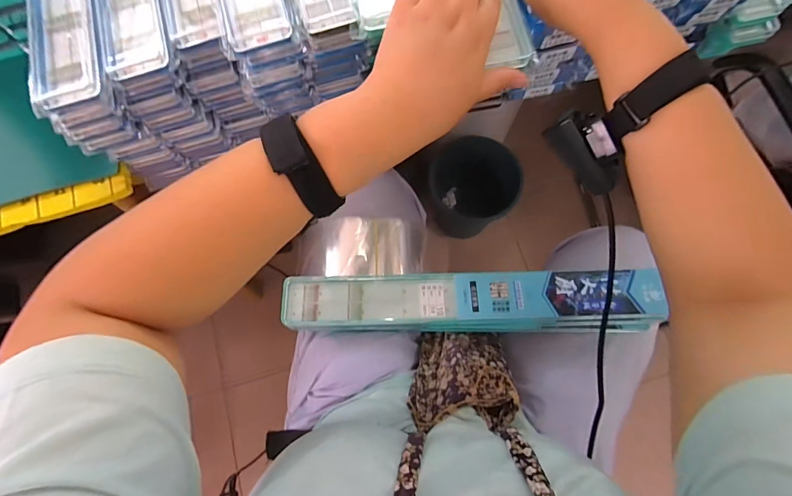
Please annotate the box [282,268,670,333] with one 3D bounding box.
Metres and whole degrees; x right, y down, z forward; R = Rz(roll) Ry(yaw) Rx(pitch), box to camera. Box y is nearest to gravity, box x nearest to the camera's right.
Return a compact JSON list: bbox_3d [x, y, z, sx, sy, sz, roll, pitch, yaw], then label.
[{"bbox_3d":[0.084,0.065,0.476,0.419,0.046,0.066,-1,74,2],"label":"box"}]

